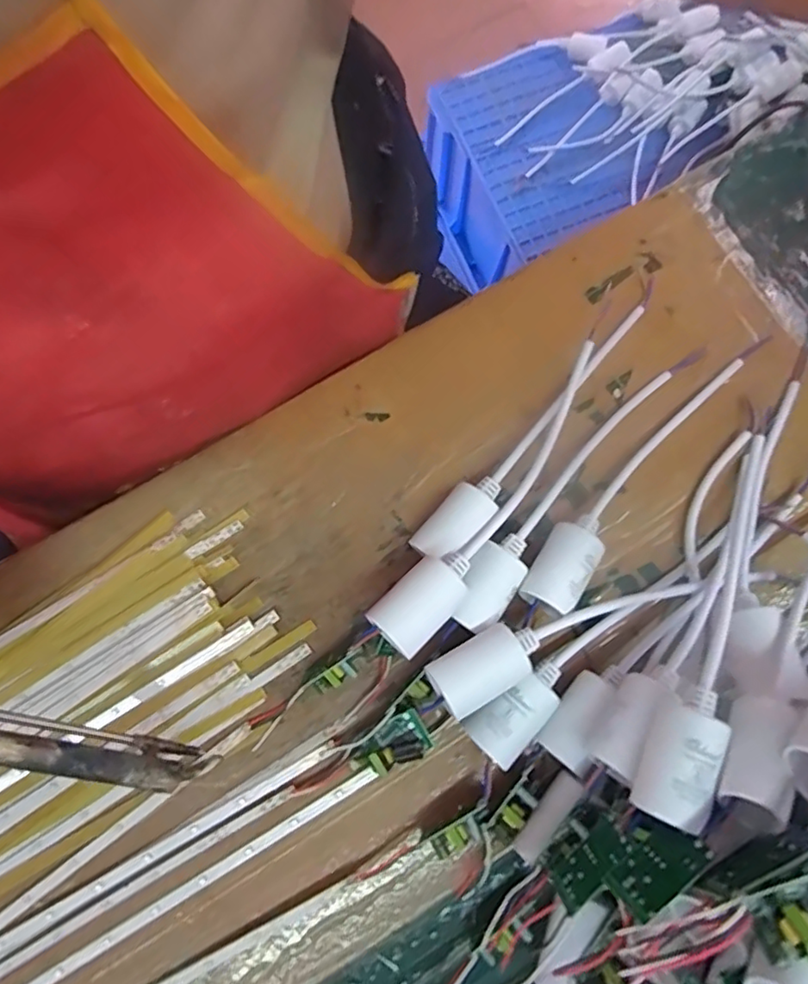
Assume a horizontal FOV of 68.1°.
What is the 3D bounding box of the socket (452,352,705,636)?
[{"bbox_3d":[0.092,-0.007,0.323,0.027,0.027,0.202,41,71,8],"label":"socket"}]

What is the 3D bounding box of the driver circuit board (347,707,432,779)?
[{"bbox_3d":[-0.007,0.124,0.293,0.039,0.023,0.021,-31,80,-6],"label":"driver circuit board"}]

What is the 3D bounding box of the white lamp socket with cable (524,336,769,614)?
[{"bbox_3d":[0.132,-0.016,0.322,0.028,0.021,0.205,42,71,8],"label":"white lamp socket with cable"}]

